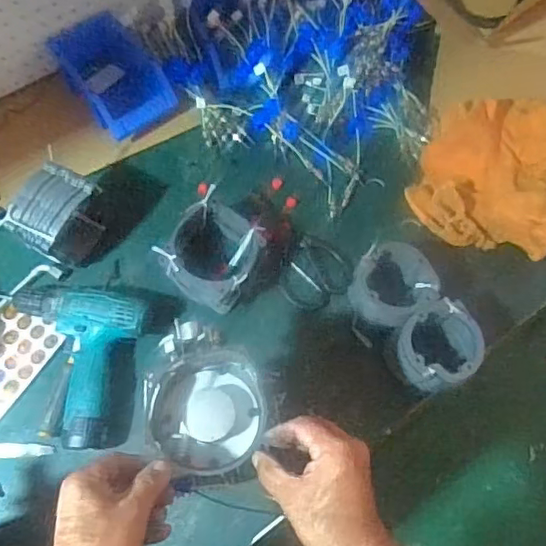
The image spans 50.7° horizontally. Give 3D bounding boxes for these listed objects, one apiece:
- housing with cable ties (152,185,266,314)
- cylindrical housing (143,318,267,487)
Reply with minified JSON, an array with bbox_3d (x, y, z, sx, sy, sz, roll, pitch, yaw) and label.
[{"bbox_3d":[-0.079,-0.025,0.793,0.124,0.071,0.144,32,68,11],"label":"housing with cable ties"},{"bbox_3d":[-0.068,0.120,0.569,0.116,0.047,0.156,-2,66,-4],"label":"cylindrical housing"}]

